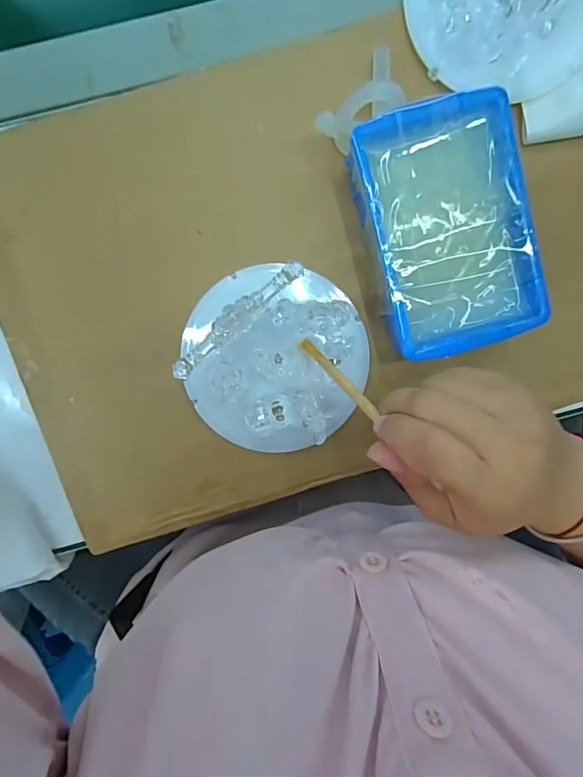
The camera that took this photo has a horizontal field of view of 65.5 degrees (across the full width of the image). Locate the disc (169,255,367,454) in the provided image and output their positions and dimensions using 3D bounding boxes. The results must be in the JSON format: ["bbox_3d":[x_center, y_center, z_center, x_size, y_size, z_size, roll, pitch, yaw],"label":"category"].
[{"bbox_3d":[-0.010,-0.021,0.316,0.123,0.025,0.123,0,99,-3],"label":"disc"}]

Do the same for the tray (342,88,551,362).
[{"bbox_3d":[0.094,-0.099,0.296,0.099,0.053,0.143,-16,98,-1],"label":"tray"}]

